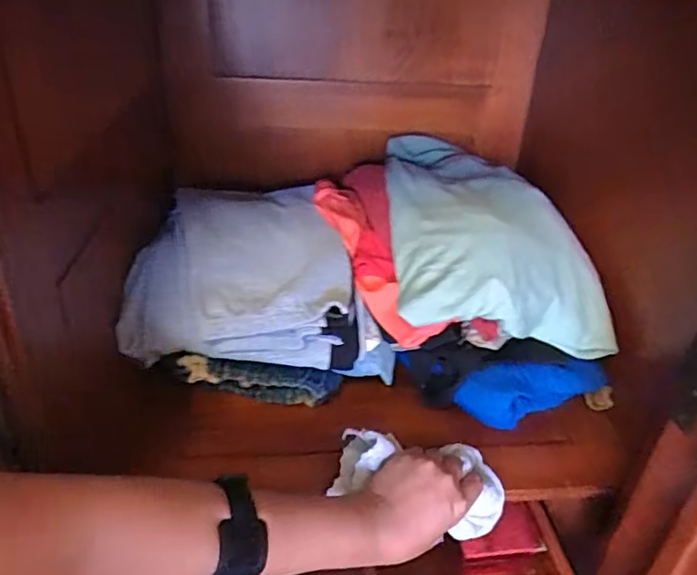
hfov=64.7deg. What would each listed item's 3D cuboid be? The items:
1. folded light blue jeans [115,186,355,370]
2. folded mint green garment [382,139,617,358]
[{"bbox_3d":[-0.116,-0.025,0.659,0.231,0.096,0.262,2,31,-2],"label":"folded light blue jeans"},{"bbox_3d":[0.178,-0.065,0.704,0.252,0.133,0.373,2,31,-2],"label":"folded mint green garment"}]

